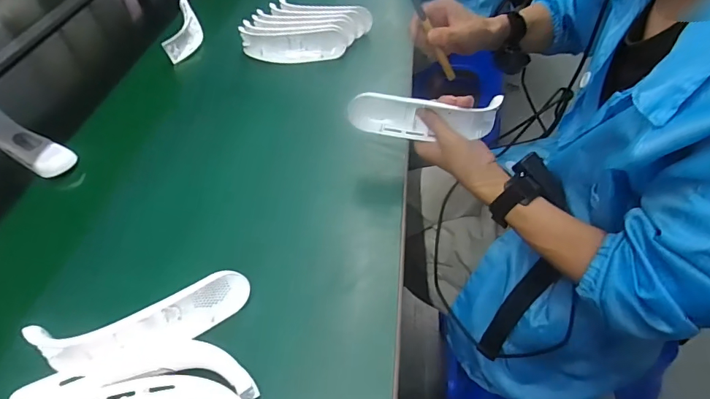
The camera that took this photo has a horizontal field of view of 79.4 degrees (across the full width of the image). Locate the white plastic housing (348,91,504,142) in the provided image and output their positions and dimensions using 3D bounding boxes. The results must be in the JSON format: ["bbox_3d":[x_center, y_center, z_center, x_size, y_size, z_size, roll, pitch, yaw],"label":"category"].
[{"bbox_3d":[0.091,-0.103,0.537,0.194,0.054,0.034,1,49,-10],"label":"white plastic housing"}]

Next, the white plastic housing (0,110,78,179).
[{"bbox_3d":[-0.485,-0.086,0.623,0.183,0.056,0.050,24,56,23],"label":"white plastic housing"}]

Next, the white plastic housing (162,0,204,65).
[{"bbox_3d":[-0.332,-0.338,0.845,0.051,0.043,0.190,-6,50,0],"label":"white plastic housing"}]

